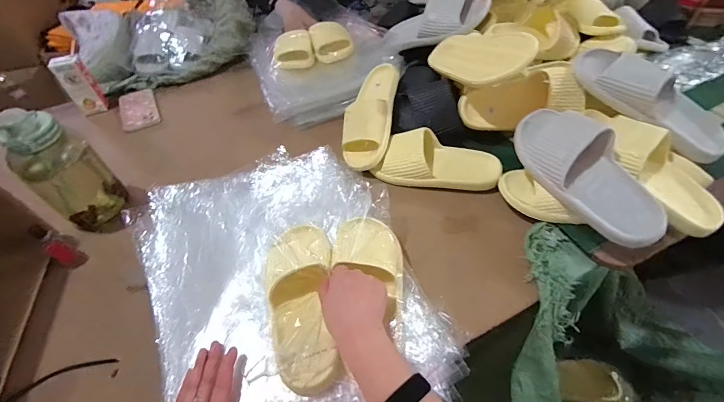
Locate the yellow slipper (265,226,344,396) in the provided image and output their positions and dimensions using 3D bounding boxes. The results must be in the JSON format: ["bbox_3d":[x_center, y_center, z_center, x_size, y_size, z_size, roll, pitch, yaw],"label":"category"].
[{"bbox_3d":[-0.087,0.123,0.496,0.090,0.048,0.250,-8,51,-1],"label":"yellow slipper"}]

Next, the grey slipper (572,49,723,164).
[{"bbox_3d":[0.487,-0.174,0.602,0.263,0.074,0.112,33,58,0],"label":"grey slipper"}]

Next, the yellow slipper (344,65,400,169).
[{"bbox_3d":[0.015,-0.179,0.747,0.100,0.077,0.286,6,52,9],"label":"yellow slipper"}]

